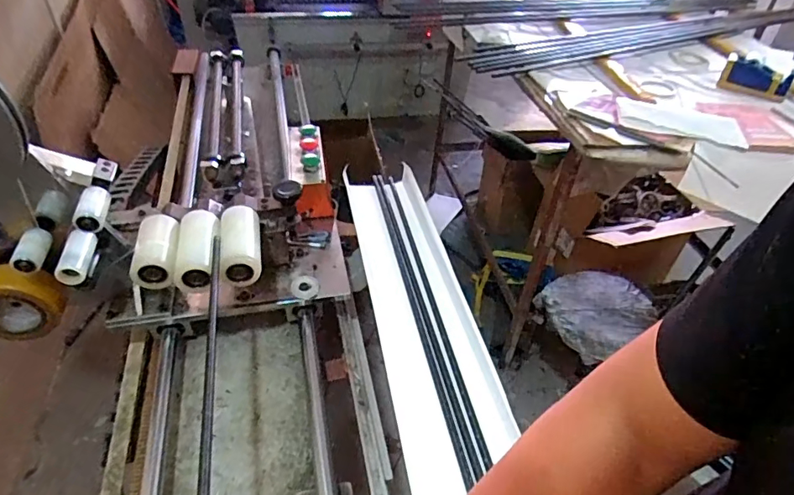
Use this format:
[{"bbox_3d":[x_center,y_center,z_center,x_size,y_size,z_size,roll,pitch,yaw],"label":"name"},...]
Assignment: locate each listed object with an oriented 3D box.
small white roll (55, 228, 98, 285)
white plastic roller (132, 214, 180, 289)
[{"bbox_3d":[-0.426,0.013,0.669,0.028,0.028,0.073,16,85,20],"label":"small white roll"},{"bbox_3d":[-0.349,-0.001,0.747,0.059,0.054,0.103,-8,40,-7],"label":"white plastic roller"}]

